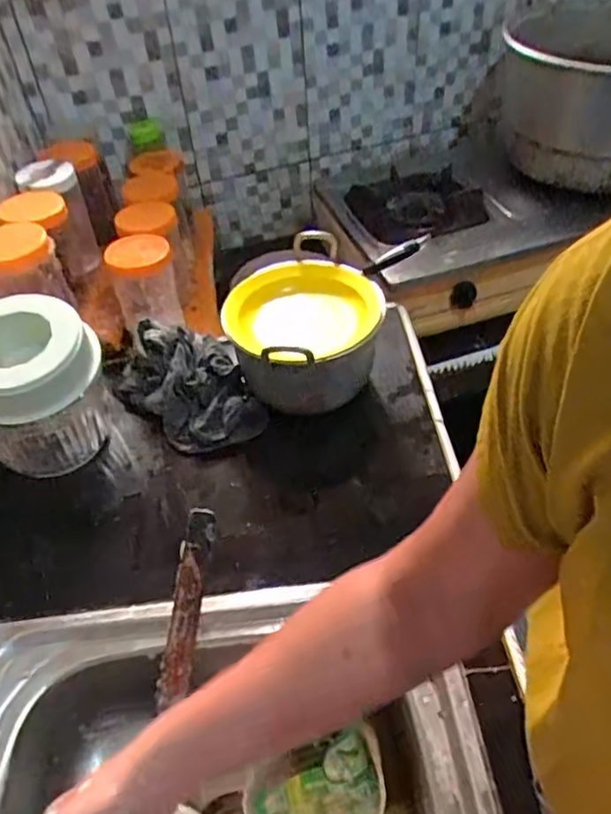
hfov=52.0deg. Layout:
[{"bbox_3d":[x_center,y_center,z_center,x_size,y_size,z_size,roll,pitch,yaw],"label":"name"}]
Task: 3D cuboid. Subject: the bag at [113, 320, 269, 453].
[{"bbox_3d":[-0.168,-0.038,0.859,0.236,0.087,0.137,32,57,30],"label":"bag"}]

